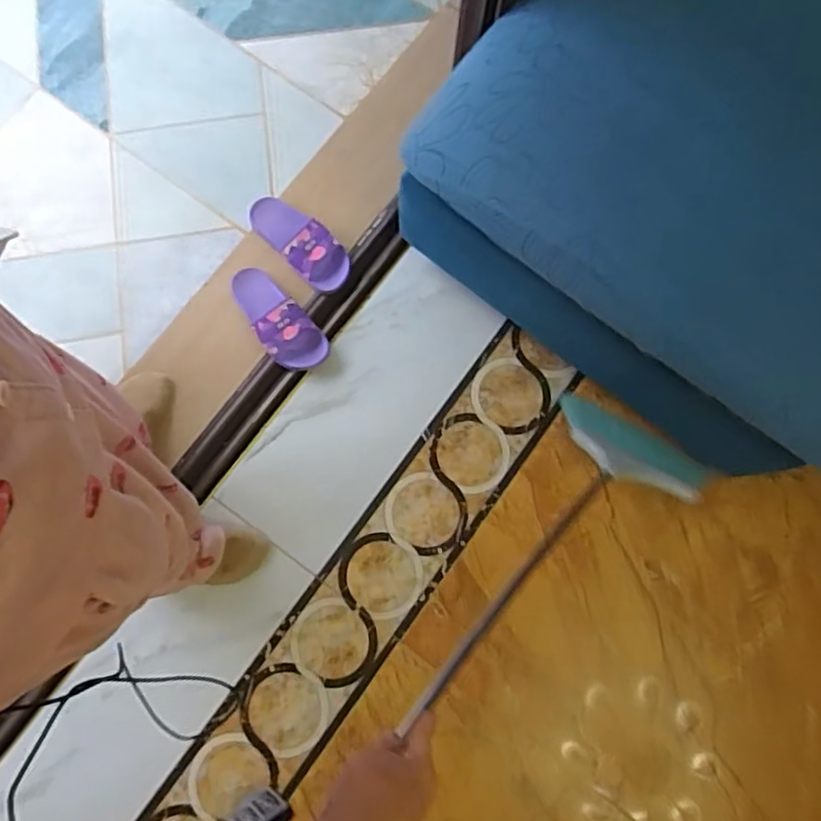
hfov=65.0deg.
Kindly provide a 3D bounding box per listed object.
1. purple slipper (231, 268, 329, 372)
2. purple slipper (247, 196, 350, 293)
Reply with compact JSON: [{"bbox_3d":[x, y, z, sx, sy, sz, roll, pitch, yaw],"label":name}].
[{"bbox_3d":[-0.246,-0.164,1.169,0.100,0.082,0.221,-43,83,-9],"label":"purple slipper"},{"bbox_3d":[-0.210,-0.323,1.212,0.098,0.074,0.233,-42,83,-9],"label":"purple slipper"}]

